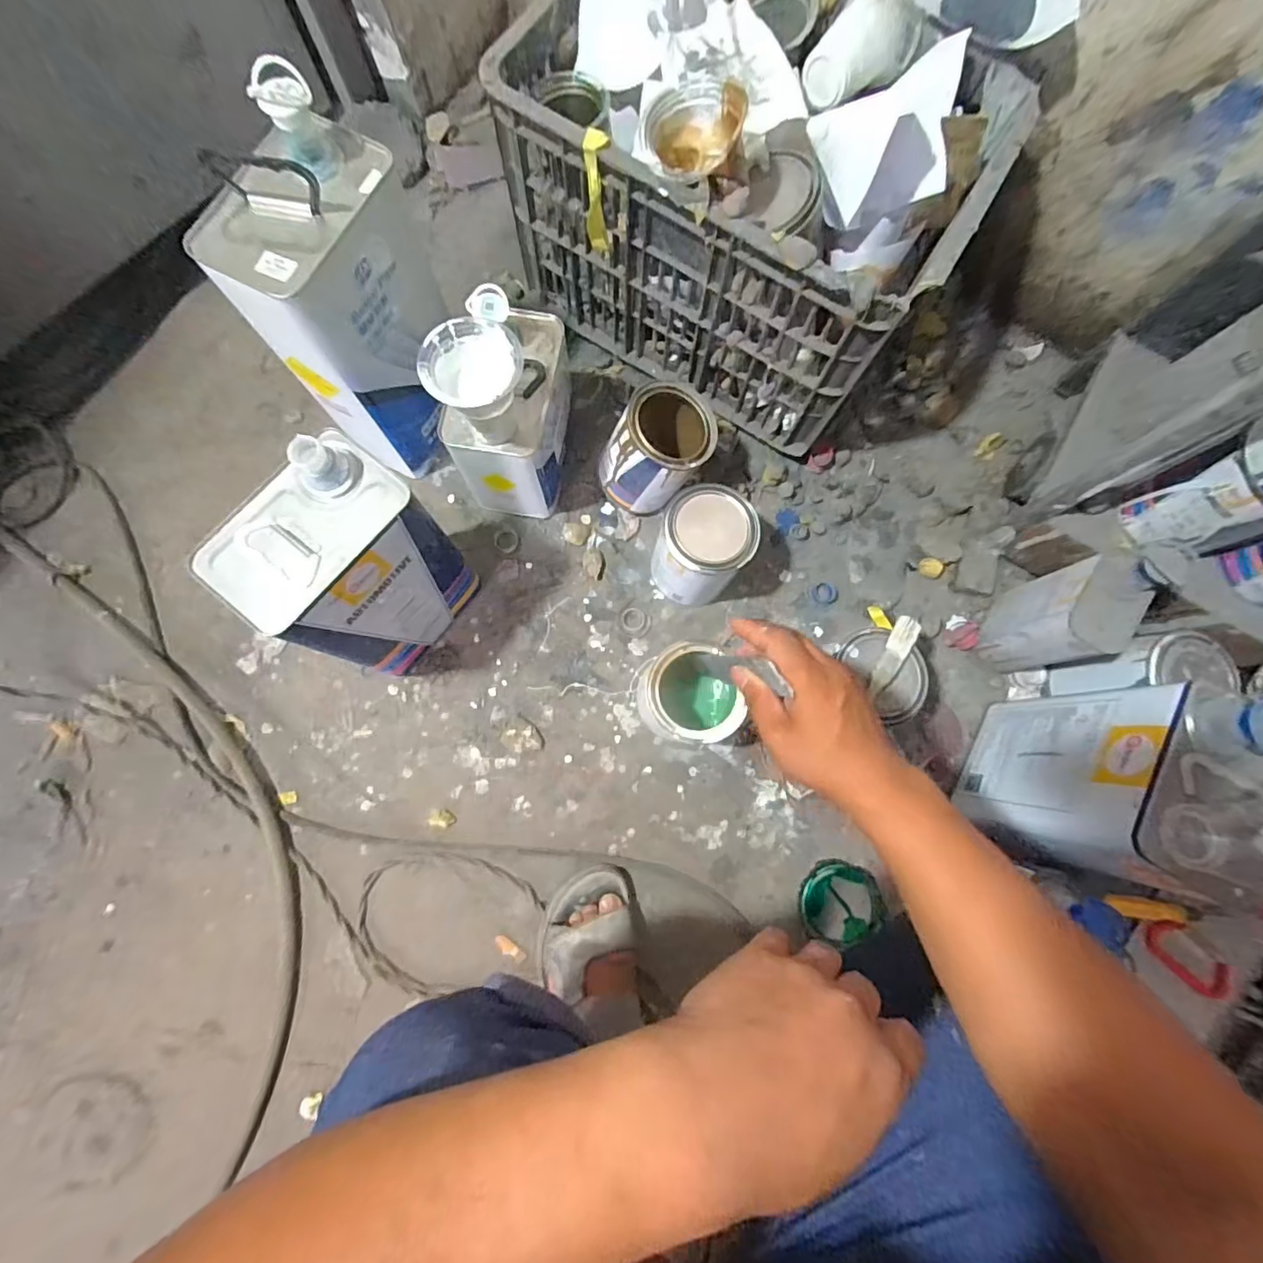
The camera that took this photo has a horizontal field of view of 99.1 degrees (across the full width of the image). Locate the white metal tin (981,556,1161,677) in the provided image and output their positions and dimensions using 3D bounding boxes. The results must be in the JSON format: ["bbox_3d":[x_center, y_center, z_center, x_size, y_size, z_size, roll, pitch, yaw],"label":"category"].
[{"bbox_3d":[0.492,-0.011,0.623,0.063,0.191,0.118,35,79,6],"label":"white metal tin"}]

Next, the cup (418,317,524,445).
[{"bbox_3d":[-0.149,-0.236,0.536,0.083,0.105,0.087,9,79,0],"label":"cup"}]

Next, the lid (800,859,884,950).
[{"bbox_3d":[0.247,0.319,0.633,0.084,0.026,0.089,0,79,-2],"label":"lid"}]

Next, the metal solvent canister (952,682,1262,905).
[{"bbox_3d":[0.464,0.153,0.528,0.108,0.260,0.167,28,79,4],"label":"metal solvent canister"}]

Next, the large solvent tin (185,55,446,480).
[{"bbox_3d":[-0.286,-0.328,0.562,0.104,0.334,0.165,24,79,3],"label":"large solvent tin"}]

